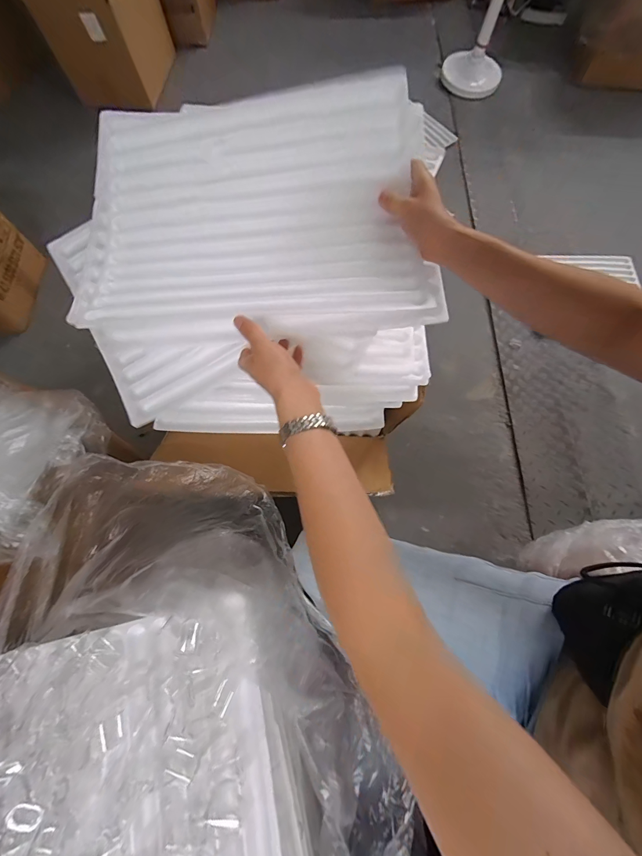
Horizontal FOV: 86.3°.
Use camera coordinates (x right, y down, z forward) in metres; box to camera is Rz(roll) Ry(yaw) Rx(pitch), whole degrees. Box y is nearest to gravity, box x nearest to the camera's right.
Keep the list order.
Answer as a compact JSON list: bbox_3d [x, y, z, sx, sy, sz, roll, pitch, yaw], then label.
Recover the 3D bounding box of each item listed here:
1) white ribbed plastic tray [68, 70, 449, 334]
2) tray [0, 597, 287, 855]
[{"bbox_3d":[-0.088,-0.275,0.428,0.436,0.056,0.335,-2,82,3],"label":"white ribbed plastic tray"},{"bbox_3d":[-0.176,0.395,0.323,0.313,0.059,0.394,-11,72,-3],"label":"tray"}]

